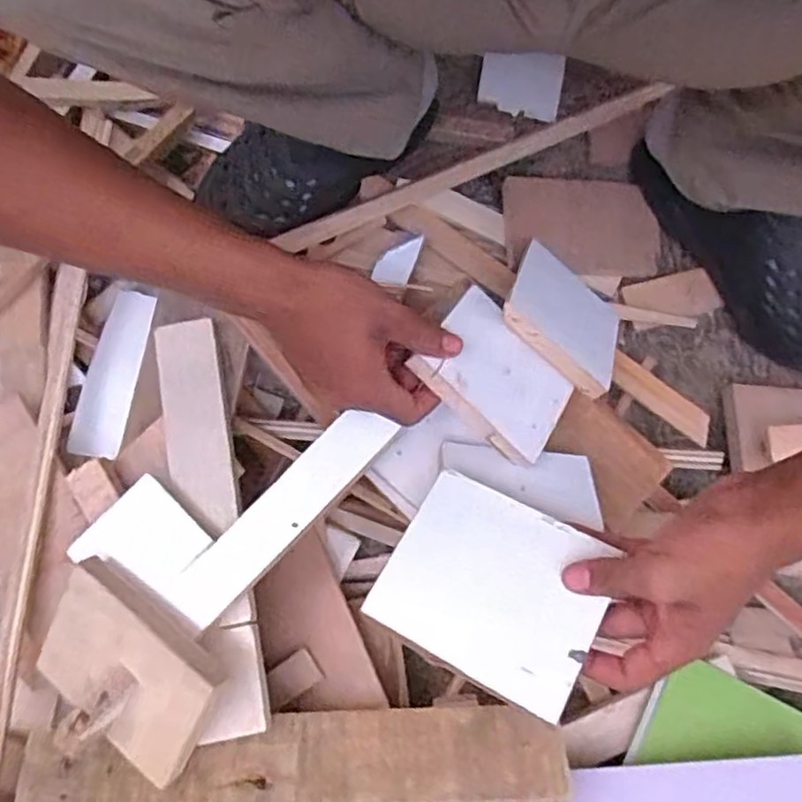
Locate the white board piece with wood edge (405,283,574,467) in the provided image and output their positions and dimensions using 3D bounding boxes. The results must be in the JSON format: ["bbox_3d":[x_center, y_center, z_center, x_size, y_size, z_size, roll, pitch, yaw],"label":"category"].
[{"bbox_3d":[0.070,-0.019,0.499,0.112,0.014,0.089,44,56,-7],"label":"white board piece with wood edge"}]

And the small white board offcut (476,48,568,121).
[{"bbox_3d":[0.118,-0.316,0.680,0.079,0.004,0.060,10,100,5],"label":"small white board offcut"}]

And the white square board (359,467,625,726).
[{"bbox_3d":[0.056,0.110,0.414,0.125,0.006,0.106,25,67,20],"label":"white square board"}]

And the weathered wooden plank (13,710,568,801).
[{"bbox_3d":[-0.070,0.247,0.461,0.357,0.008,0.060,0,54,-2],"label":"weathered wooden plank"}]

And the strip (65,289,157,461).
[{"bbox_3d":[-0.251,-0.027,0.596,0.041,0.005,0.154,21,67,-36],"label":"strip"}]

